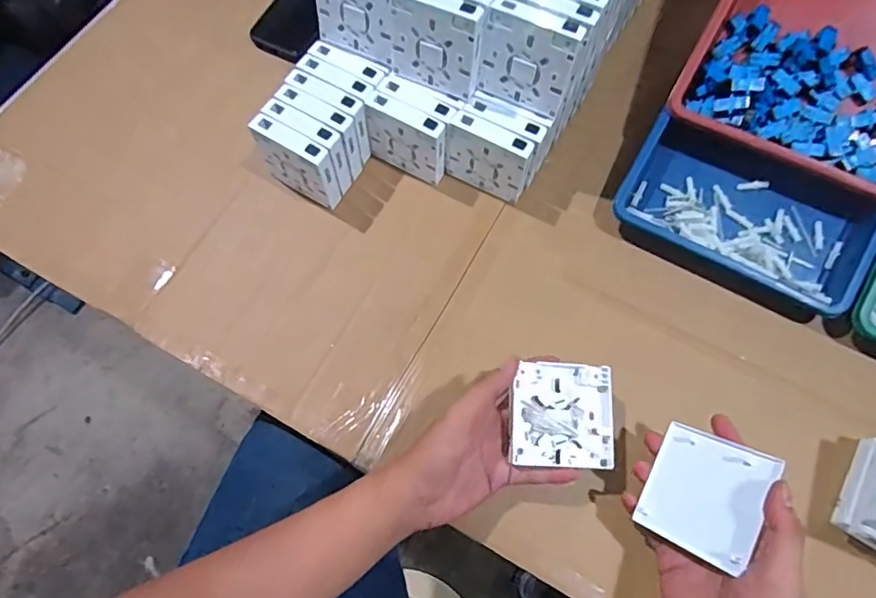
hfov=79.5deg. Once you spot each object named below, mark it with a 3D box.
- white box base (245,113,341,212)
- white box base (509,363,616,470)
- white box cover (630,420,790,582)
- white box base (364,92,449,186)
[{"bbox_3d":[-0.147,-0.142,0.554,0.087,0.091,0.024,30,72,11],"label":"white box base"},{"bbox_3d":[0.107,0.098,0.453,0.087,0.021,0.084,2,69,1],"label":"white box base"},{"bbox_3d":[0.199,0.146,0.395,0.006,0.083,0.086,32,80,-34],"label":"white box cover"},{"bbox_3d":[-0.032,-0.170,0.565,0.090,0.086,0.023,30,72,11],"label":"white box base"}]

